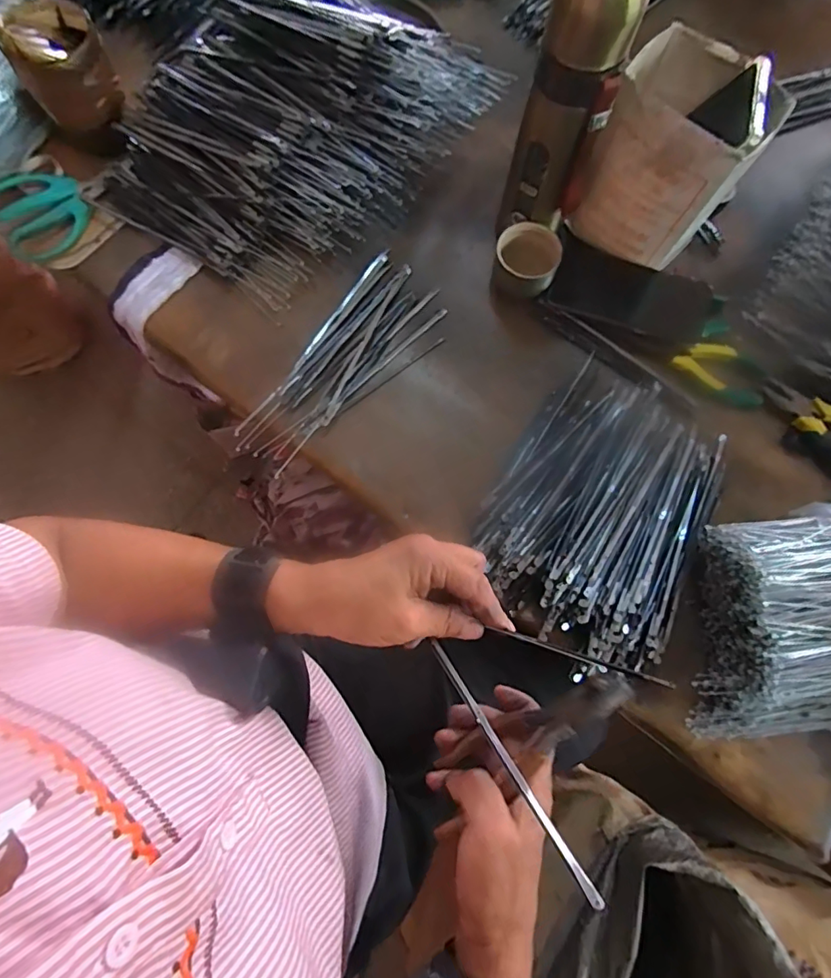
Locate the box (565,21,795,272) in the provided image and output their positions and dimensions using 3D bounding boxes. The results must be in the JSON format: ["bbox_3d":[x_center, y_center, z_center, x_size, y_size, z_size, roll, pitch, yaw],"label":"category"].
[{"bbox_3d":[0.228,-0.297,0.472,0.118,0.159,0.093,34,78,6],"label":"box"}]

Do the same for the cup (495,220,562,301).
[{"bbox_3d":[0.112,-0.231,0.513,0.061,0.042,0.060,13,77,2],"label":"cup"}]

